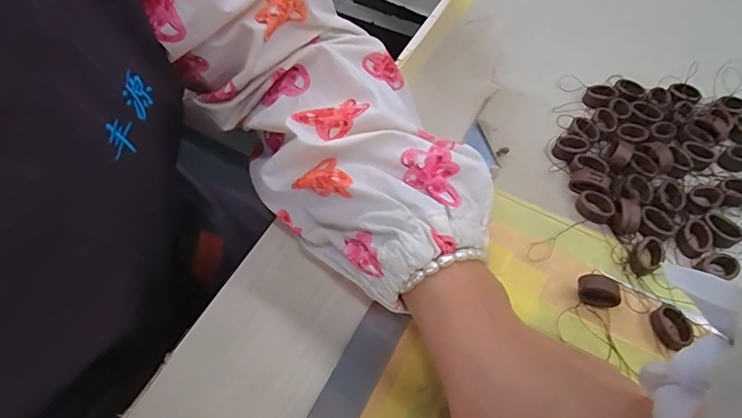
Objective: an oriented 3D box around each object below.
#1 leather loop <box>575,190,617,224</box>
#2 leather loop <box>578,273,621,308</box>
[{"bbox_3d":[0.132,-0.002,0.259,0.020,0.009,0.014,36,66,19],"label":"leather loop"},{"bbox_3d":[0.120,0.043,0.232,0.019,0.012,0.013,10,60,6],"label":"leather loop"}]

